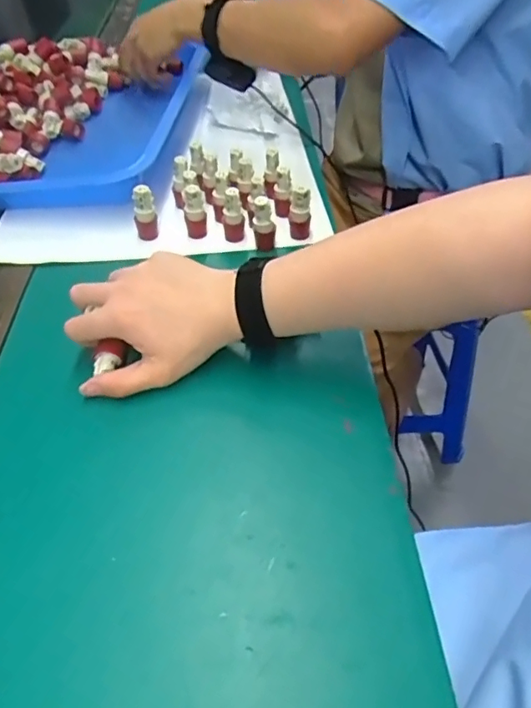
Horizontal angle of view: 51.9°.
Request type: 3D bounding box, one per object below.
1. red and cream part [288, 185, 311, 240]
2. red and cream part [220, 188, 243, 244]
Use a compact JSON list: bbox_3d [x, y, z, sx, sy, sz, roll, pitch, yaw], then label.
[{"bbox_3d":[0.035,-0.140,0.553,0.021,0.053,0.017,5,46,7],"label":"red and cream part"},{"bbox_3d":[-0.033,-0.140,0.547,0.017,0.050,0.020,-29,51,-24],"label":"red and cream part"}]

